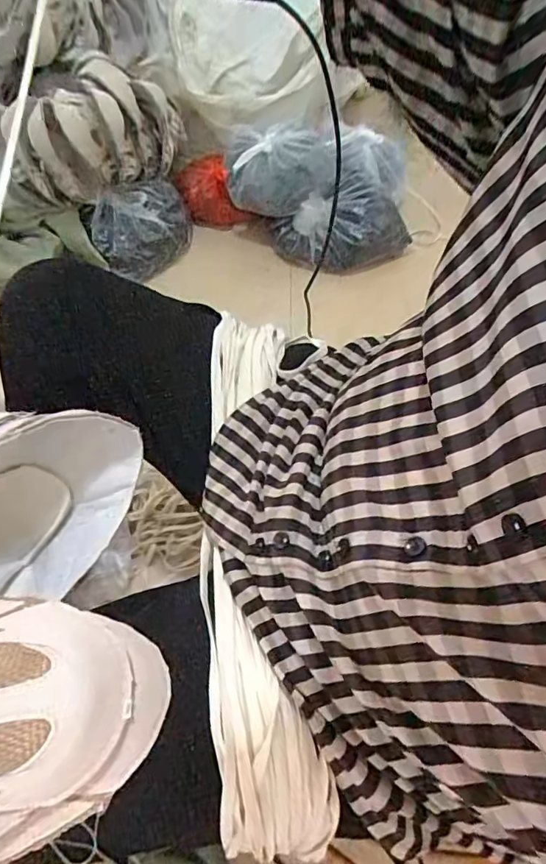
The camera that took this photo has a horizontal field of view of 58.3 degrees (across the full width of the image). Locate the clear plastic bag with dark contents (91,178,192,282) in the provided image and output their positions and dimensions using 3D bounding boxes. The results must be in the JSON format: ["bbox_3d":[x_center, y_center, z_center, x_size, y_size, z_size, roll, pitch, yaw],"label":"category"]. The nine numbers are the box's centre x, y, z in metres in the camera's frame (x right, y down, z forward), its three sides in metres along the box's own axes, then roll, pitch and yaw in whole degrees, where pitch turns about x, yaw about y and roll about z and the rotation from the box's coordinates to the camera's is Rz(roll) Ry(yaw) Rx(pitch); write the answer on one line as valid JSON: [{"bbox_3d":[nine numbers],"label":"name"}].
[{"bbox_3d":[-0.294,-0.464,1.130,0.231,0.146,0.131,-30,65,-15],"label":"clear plastic bag with dark contents"}]

